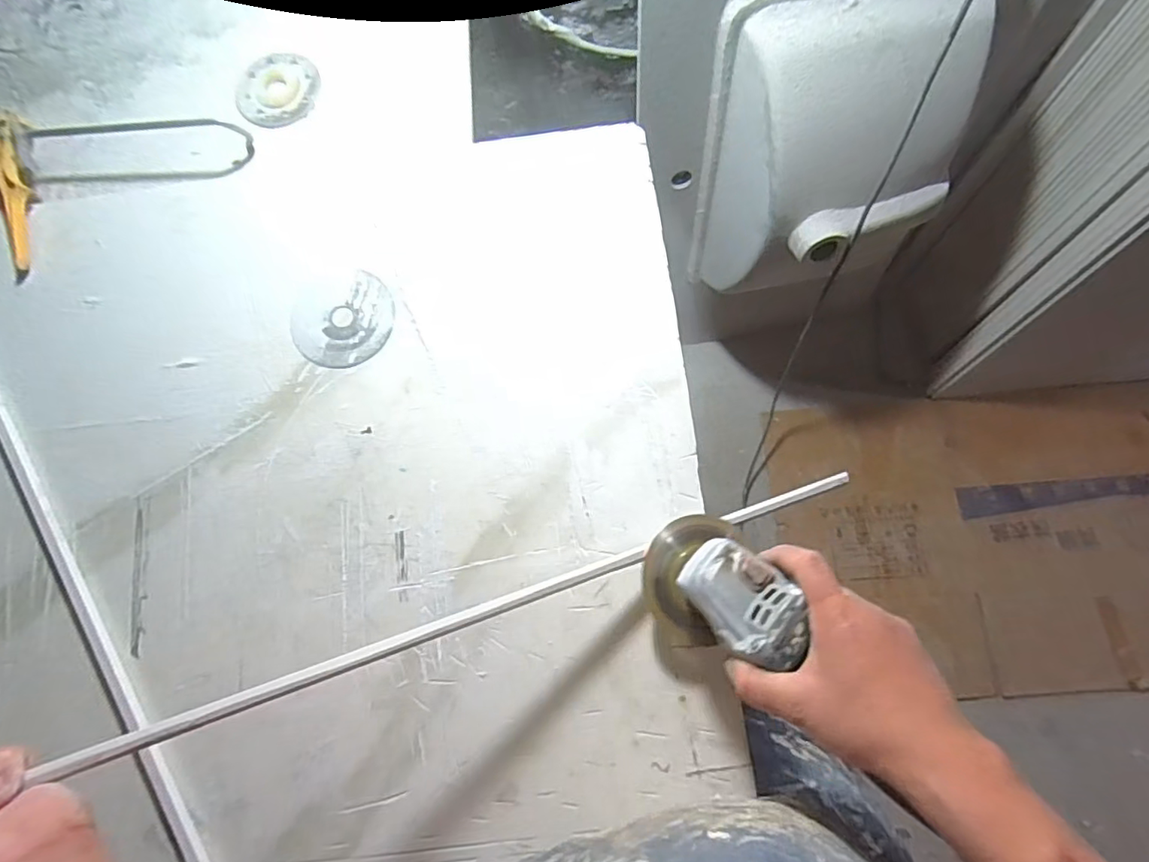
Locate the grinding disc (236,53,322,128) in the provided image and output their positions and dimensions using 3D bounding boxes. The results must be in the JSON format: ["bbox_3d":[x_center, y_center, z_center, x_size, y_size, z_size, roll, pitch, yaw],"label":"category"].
[{"bbox_3d":[-0.304,-0.350,0.572,0.078,0.008,0.082,0,77,1],"label":"grinding disc"}]

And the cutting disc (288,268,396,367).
[{"bbox_3d":[-0.212,-0.104,0.510,0.090,0.004,0.093,0,77,1],"label":"cutting disc"}]

